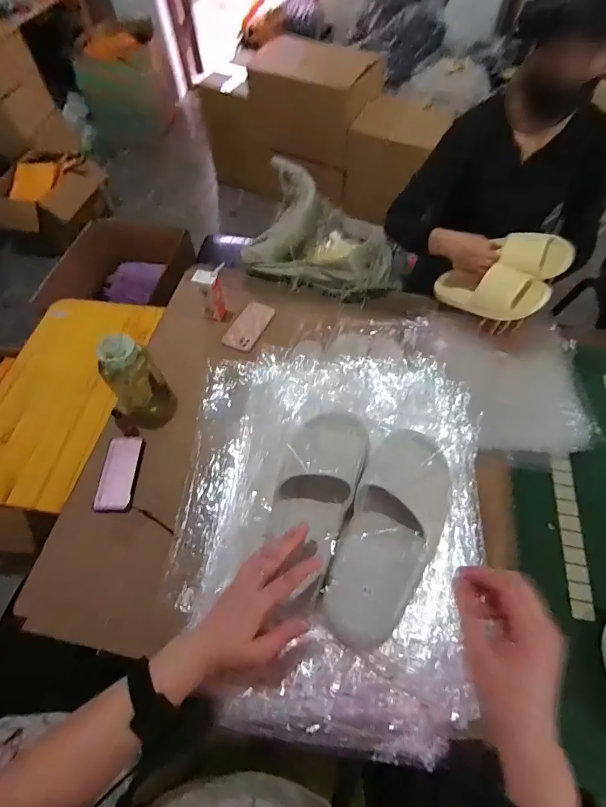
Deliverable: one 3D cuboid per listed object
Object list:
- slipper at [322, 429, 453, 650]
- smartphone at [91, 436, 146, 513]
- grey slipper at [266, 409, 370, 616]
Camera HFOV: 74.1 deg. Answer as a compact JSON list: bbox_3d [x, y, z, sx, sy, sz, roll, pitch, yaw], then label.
[{"bbox_3d":[0.114,0.151,0.495,0.116,0.066,0.273,17,61,13],"label":"slipper"},{"bbox_3d":[-0.389,0.148,0.857,0.076,0.012,0.163,5,61,-5],"label":"smartphone"},{"bbox_3d":[0.018,0.106,0.523,0.101,0.068,0.265,12,57,10],"label":"grey slipper"}]

